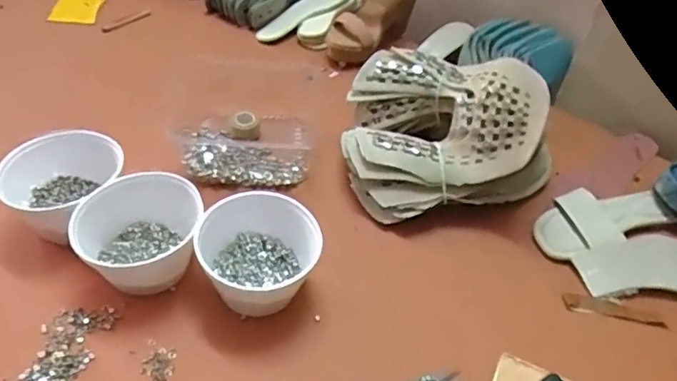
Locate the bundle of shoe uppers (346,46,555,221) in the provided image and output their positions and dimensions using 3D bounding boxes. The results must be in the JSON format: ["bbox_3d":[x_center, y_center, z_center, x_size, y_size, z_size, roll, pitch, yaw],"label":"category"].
[{"bbox_3d":[0.134,-0.093,0.743,0.245,0.167,0.215,-4,45,-12],"label":"bundle of shoe uppers"}]

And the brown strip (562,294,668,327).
[{"bbox_3d":[0.321,0.140,0.653,0.116,0.006,0.020,10,44,3],"label":"brown strip"}]

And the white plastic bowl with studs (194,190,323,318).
[{"bbox_3d":[-0.084,0.073,0.602,0.125,0.080,0.119,4,44,-4],"label":"white plastic bowl with studs"}]

